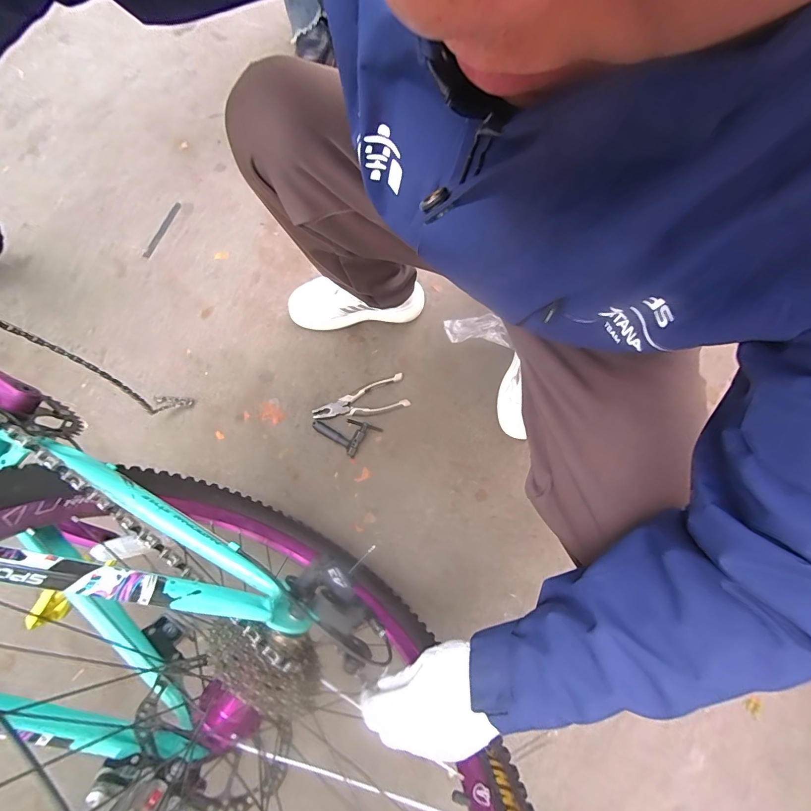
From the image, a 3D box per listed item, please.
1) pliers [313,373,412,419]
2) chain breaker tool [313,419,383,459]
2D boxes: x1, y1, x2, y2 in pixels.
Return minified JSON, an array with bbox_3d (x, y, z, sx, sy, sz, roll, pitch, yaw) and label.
[{"bbox_3d":[-0.092,-0.007,0.776,0.191,0.012,0.069,-16,77,-6],"label":"pliers"},{"bbox_3d":[-0.119,0.043,0.755,0.112,0.028,0.080,37,78,7],"label":"chain breaker tool"}]

